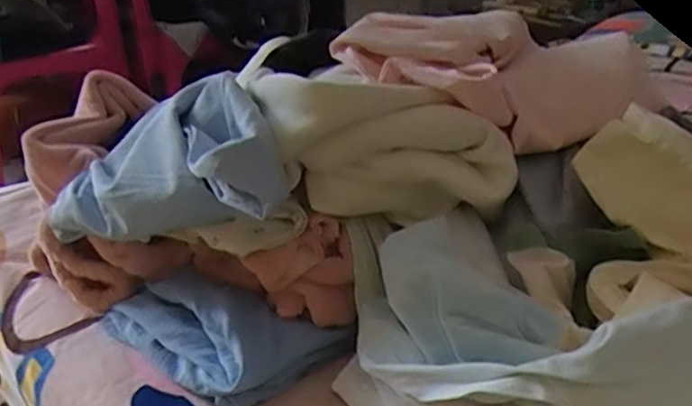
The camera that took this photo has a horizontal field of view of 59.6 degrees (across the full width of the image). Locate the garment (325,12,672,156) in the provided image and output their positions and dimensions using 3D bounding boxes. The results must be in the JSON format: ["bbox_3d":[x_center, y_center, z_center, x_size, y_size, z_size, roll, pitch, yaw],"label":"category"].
[{"bbox_3d":[0.157,-0.123,0.586,0.287,0.092,0.183,-19,34,-34],"label":"garment"}]

